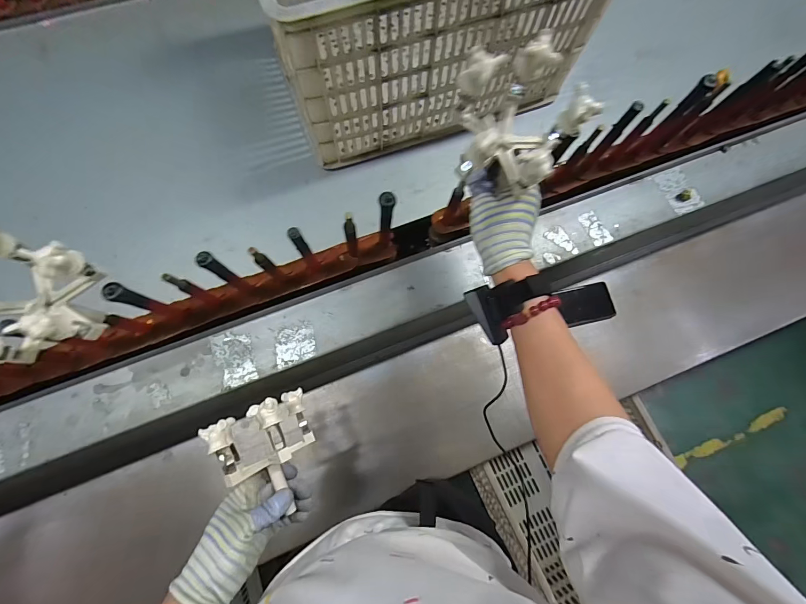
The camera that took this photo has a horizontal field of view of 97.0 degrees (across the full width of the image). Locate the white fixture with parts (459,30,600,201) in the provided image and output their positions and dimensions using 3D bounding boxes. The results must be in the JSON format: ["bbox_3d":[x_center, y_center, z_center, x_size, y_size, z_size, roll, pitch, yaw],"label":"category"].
[{"bbox_3d":[0.100,-0.161,0.328,0.104,0.081,0.112,0,79,-1],"label":"white fixture with parts"}]

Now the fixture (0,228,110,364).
[{"bbox_3d":[-0.349,-0.005,0.326,0.114,0.077,0.111,0,79,-1],"label":"fixture"}]

